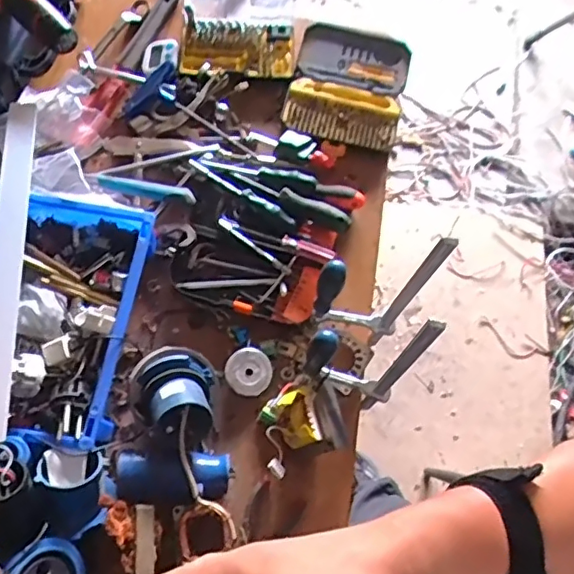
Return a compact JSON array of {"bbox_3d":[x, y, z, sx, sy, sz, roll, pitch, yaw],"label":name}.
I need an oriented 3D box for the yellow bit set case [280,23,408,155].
[{"bbox_3d":[0.103,-0.338,0.949,0.186,0.046,0.210,13,69,4],"label":"yellow bit set case"}]

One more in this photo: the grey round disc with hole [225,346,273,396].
[{"bbox_3d":[-0.052,0.113,0.769,0.061,0.010,0.063,-3,68,-2],"label":"grey round disc with hole"}]

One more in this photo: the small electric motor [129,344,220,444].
[{"bbox_3d":[-0.143,0.137,0.715,0.101,0.094,0.116,0,68,-1],"label":"small electric motor"}]

